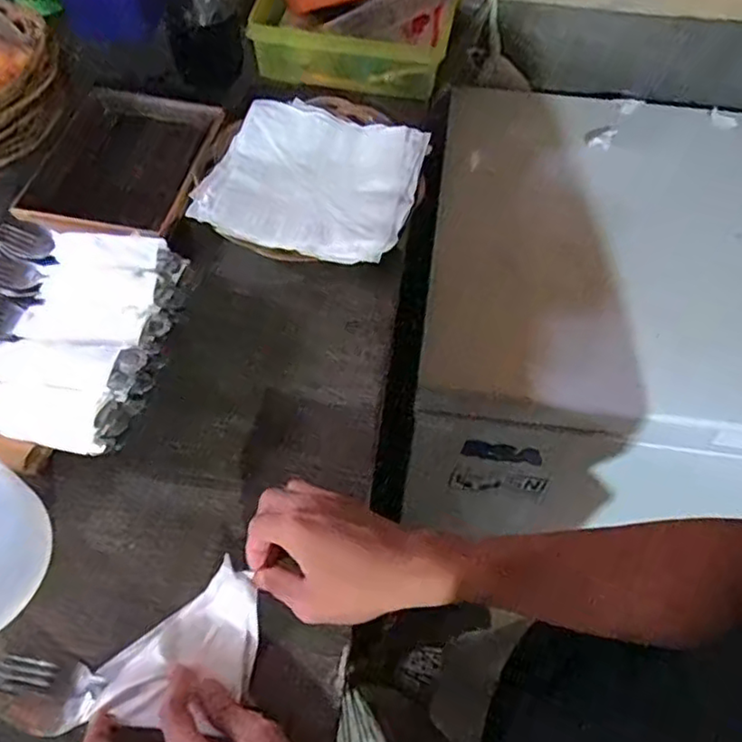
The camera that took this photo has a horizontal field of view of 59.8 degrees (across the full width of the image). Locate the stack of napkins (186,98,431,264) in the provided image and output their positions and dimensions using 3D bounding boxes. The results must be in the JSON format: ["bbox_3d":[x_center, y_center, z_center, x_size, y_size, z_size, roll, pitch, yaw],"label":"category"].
[{"bbox_3d":[-0.059,-0.202,0.678,0.209,0.029,0.201,15,59,10],"label":"stack of napkins"}]

